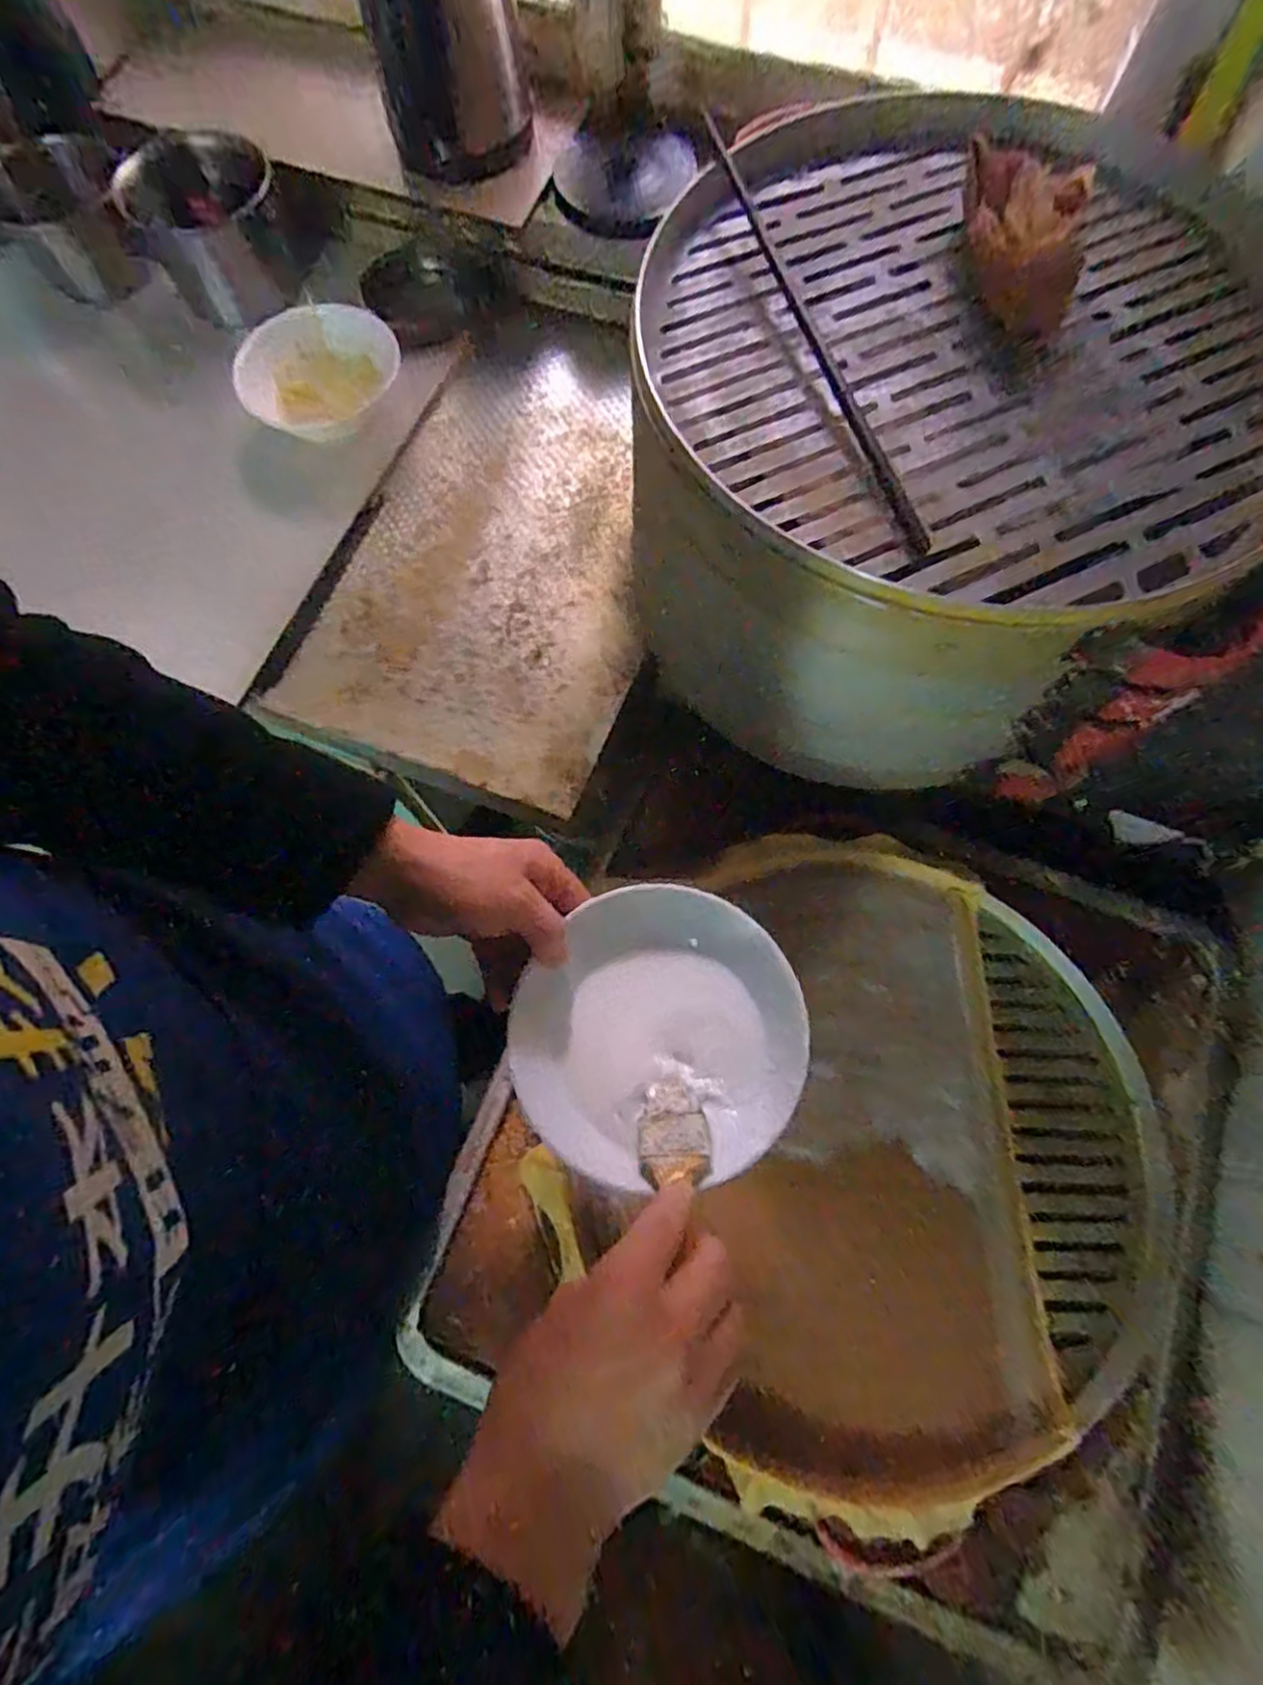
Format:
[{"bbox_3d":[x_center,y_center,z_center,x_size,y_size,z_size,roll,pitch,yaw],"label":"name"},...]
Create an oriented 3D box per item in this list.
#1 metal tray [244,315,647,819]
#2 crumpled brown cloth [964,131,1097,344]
[{"bbox_3d":[-0.122,-0.330,0.742,0.339,0.019,0.567,17,73,6],"label":"metal tray"},{"bbox_3d":[0.271,-0.438,0.495,0.061,0.061,0.162,-16,85,-5],"label":"crumpled brown cloth"}]

